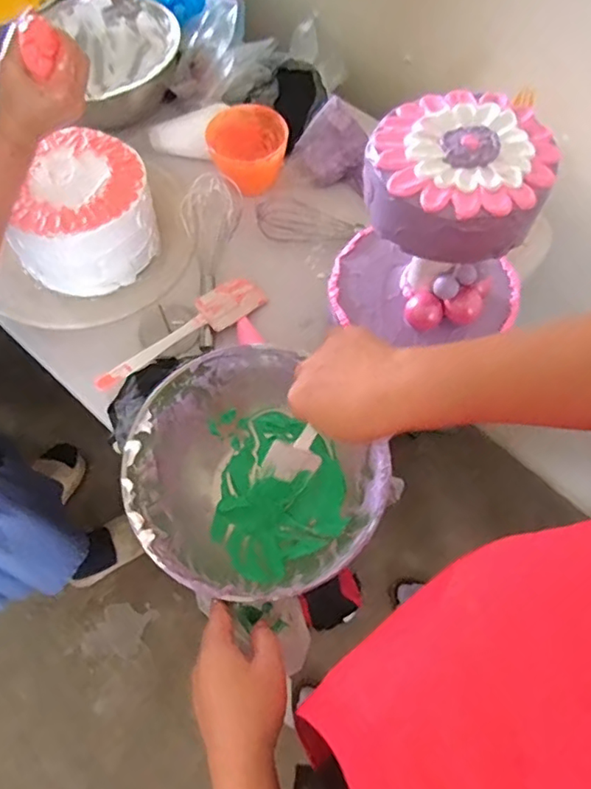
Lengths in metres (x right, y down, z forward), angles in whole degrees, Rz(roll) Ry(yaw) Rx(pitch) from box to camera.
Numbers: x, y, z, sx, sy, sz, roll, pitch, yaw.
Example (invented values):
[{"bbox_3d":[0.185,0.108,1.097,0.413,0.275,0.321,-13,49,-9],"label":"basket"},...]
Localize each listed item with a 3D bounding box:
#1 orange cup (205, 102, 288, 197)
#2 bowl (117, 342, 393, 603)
[{"bbox_3d":[-0.059,-0.325,0.743,0.103,0.064,0.120,-17,66,-7],"label":"orange cup"},{"bbox_3d":[-0.043,0.084,0.549,0.237,0.099,0.216,0,67,0],"label":"bowl"}]

